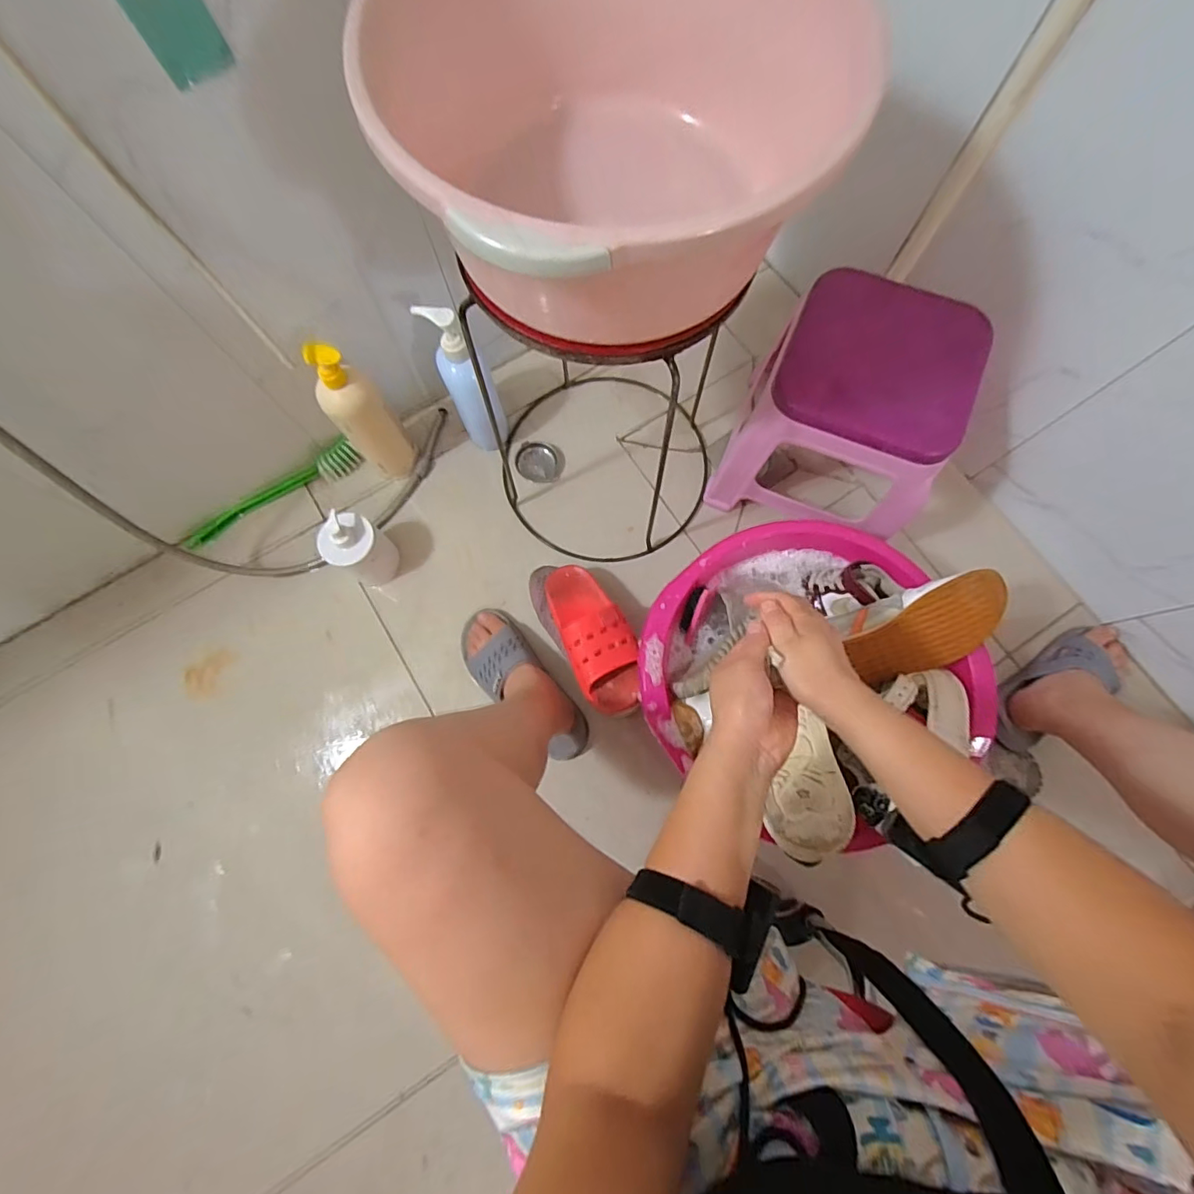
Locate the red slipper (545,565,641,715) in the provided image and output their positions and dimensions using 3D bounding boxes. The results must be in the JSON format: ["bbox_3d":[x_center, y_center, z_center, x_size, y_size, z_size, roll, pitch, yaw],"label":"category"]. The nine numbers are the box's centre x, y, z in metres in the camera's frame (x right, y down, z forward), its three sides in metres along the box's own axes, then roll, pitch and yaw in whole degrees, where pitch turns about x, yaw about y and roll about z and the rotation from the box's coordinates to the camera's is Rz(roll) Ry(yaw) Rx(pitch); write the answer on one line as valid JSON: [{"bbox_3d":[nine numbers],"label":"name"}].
[{"bbox_3d":[-0.007,0.044,0.730,0.093,0.064,0.237,-22,55,-4],"label":"red slipper"}]

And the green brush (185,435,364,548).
[{"bbox_3d":[-0.544,-0.175,0.882,0.316,0.059,0.045,-29,77,-6],"label":"green brush"}]

